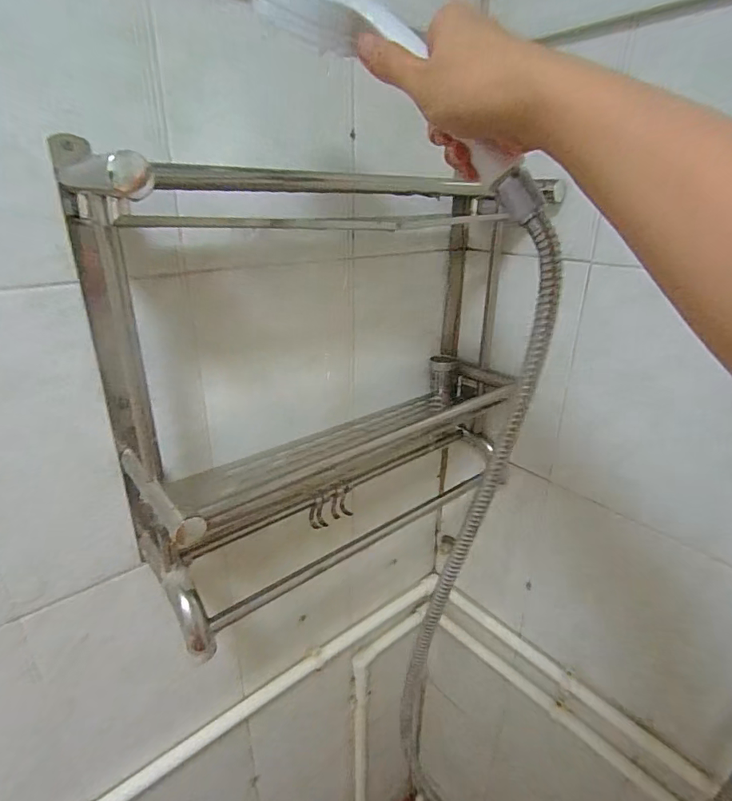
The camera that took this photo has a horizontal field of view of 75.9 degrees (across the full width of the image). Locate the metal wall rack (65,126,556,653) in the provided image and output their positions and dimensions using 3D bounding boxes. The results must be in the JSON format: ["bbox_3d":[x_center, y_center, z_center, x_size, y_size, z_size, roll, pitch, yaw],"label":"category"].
[{"bbox_3d":[-0.009,-0.025,0.533,0.490,0.413,0.149,-17,29,-35],"label":"metal wall rack"}]

